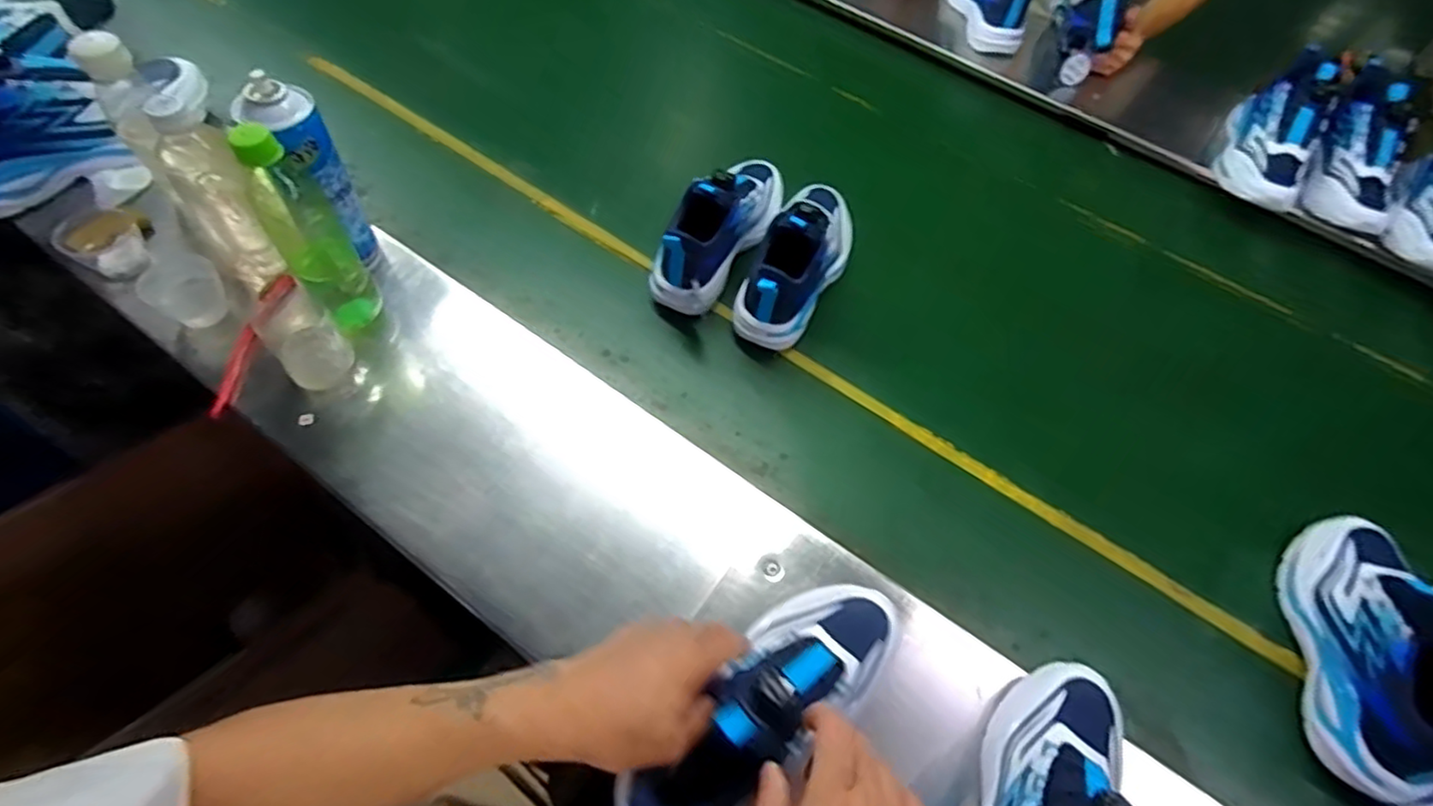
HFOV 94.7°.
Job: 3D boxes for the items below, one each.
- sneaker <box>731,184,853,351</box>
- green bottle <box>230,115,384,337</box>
[{"bbox_3d":[0.096,-0.173,0.753,0.089,0.125,0.233,25,60,11],"label":"sneaker"},{"bbox_3d":[-0.371,-0.146,0.607,0.056,0.220,0.064,-35,67,-22],"label":"green bottle"}]

